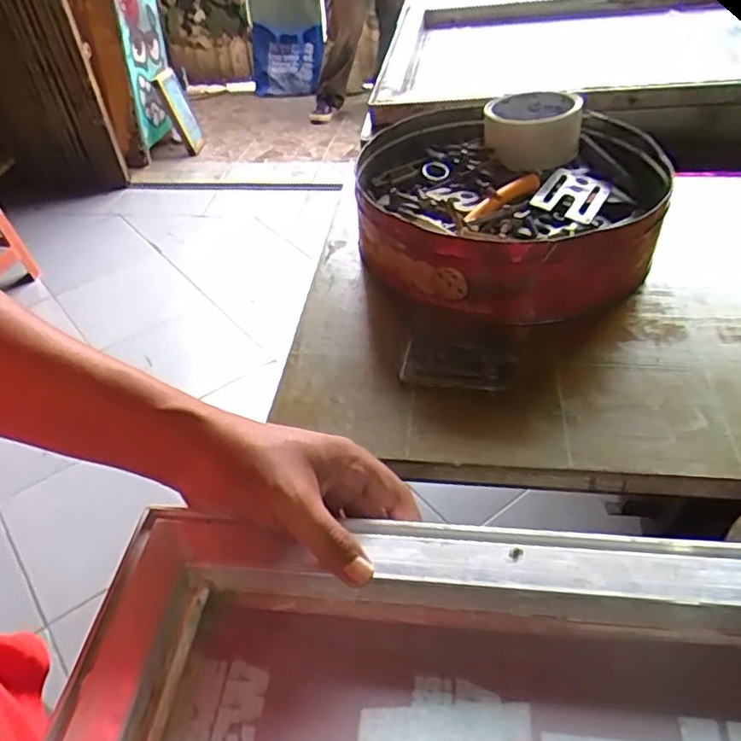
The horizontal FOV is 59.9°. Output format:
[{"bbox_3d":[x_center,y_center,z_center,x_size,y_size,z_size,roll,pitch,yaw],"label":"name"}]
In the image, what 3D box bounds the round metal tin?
[{"bbox_3d":[0.116,-0.155,0.569,0.246,0.079,0.257,-3,43,2],"label":"round metal tin"}]

